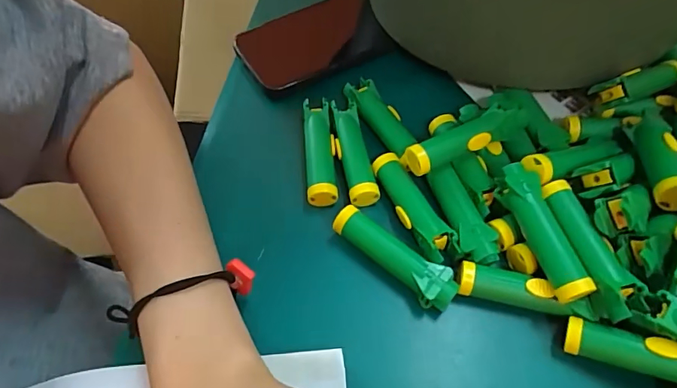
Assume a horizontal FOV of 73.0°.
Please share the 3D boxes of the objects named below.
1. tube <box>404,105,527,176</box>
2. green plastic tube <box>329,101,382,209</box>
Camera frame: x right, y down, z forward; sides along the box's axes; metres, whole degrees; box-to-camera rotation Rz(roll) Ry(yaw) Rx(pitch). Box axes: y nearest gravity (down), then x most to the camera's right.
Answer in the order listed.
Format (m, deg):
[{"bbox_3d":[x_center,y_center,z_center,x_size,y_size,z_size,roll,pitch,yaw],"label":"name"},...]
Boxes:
[{"bbox_3d":[0.082,-0.034,0.294,0.081,0.022,0.020,-20,60,-13],"label":"tube"},{"bbox_3d":[0.010,-0.028,0.312,0.019,0.020,0.075,-10,58,-7],"label":"green plastic tube"}]

